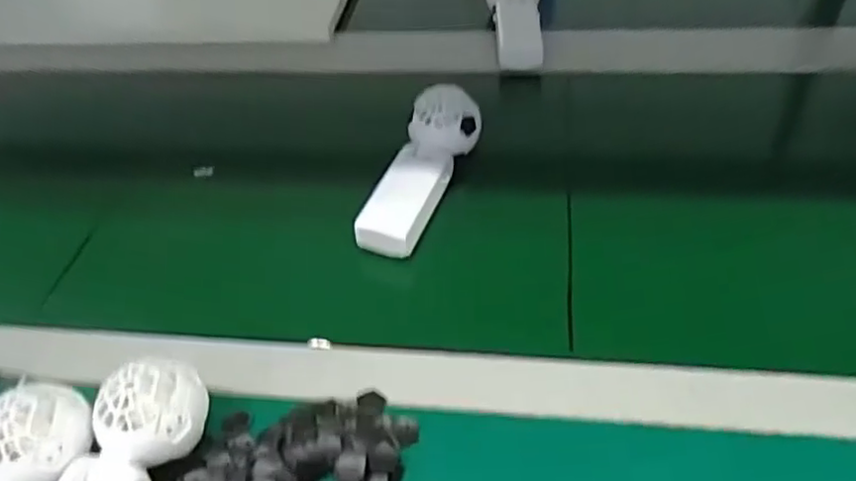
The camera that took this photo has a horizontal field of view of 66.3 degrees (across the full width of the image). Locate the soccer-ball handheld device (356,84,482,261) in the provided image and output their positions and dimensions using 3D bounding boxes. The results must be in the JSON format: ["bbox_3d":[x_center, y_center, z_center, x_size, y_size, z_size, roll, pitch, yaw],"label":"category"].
[{"bbox_3d":[-0.013,-0.059,0.537,0.057,0.045,0.159,16,50,20],"label":"soccer-ball handheld device"}]

